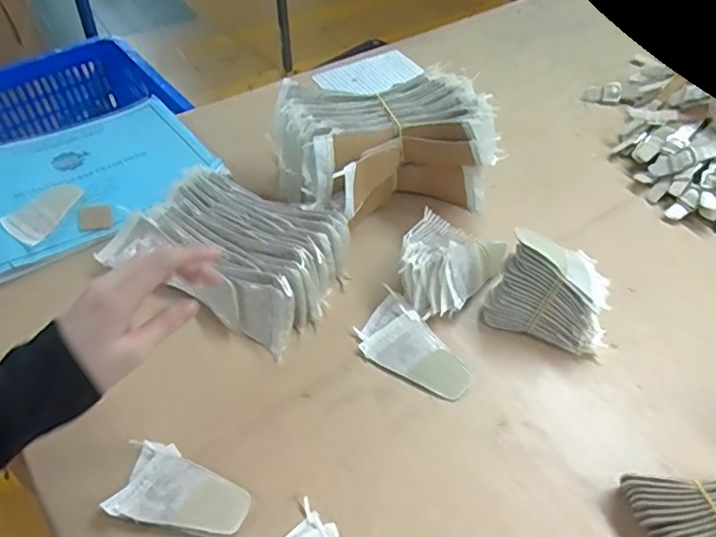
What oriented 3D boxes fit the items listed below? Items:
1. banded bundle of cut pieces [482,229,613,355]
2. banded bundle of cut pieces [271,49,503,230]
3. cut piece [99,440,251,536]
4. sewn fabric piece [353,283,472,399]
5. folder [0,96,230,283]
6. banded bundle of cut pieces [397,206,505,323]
[{"bbox_3d":[0.181,0.018,0.540,0.112,0.085,0.073,14,49,12],"label":"banded bundle of cut pieces"},{"bbox_3d":[0.028,-0.132,0.654,0.225,0.113,0.147,-17,50,-15],"label":"banded bundle of cut pieces"},{"bbox_3d":[-0.132,0.168,0.441,0.100,0.010,0.061,10,49,8],"label":"cut piece"},{"bbox_3d":[0.046,0.076,0.531,0.060,0.015,0.115,-28,54,-23],"label":"sewn fabric piece"},{"bbox_3d":[-0.328,-0.105,0.681,0.296,0.039,0.208,-32,60,-25],"label":"folder"},{"bbox_3d":[0.085,-0.006,0.577,0.090,0.060,0.107,28,54,22],"label":"banded bundle of cut pieces"}]

